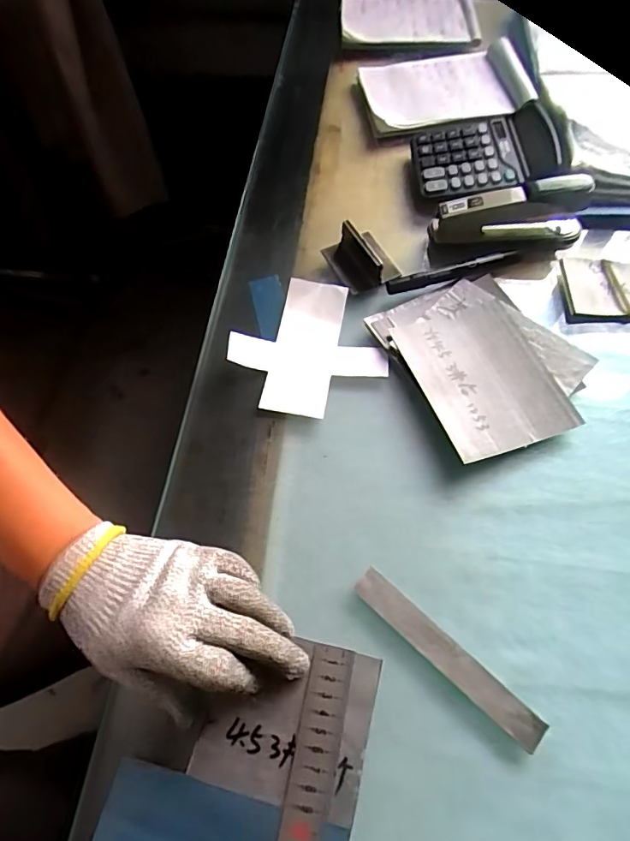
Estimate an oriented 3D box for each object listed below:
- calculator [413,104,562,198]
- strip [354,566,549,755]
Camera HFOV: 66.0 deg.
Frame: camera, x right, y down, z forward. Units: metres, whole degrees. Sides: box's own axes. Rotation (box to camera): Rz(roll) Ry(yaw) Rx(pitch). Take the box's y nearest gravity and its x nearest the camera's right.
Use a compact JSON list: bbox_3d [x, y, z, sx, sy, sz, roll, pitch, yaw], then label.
[{"bbox_3d":[0.188,-0.291,0.534,0.150,0.053,0.124,-2,63,-1],"label":"calculator"},{"bbox_3d":[0.088,0.157,0.328,0.143,0.004,0.023,38,66,20],"label":"strip"}]

